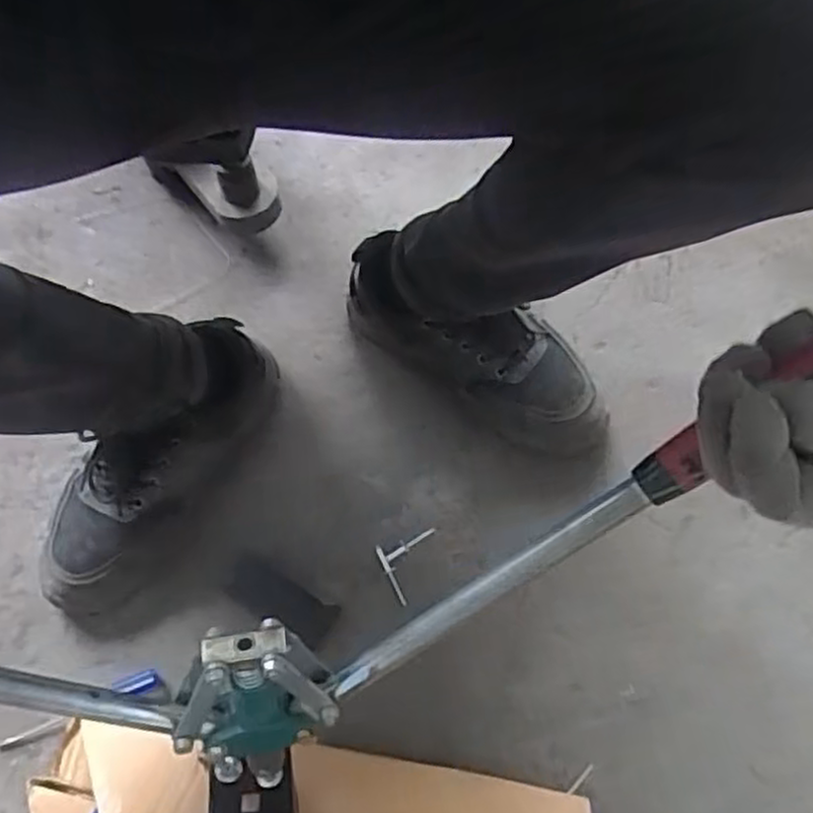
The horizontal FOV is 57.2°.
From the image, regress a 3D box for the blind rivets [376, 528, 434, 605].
[{"bbox_3d":[0.007,0.125,0.593,0.049,0.004,0.049,-22,63,-9],"label":"blind rivets"}]

